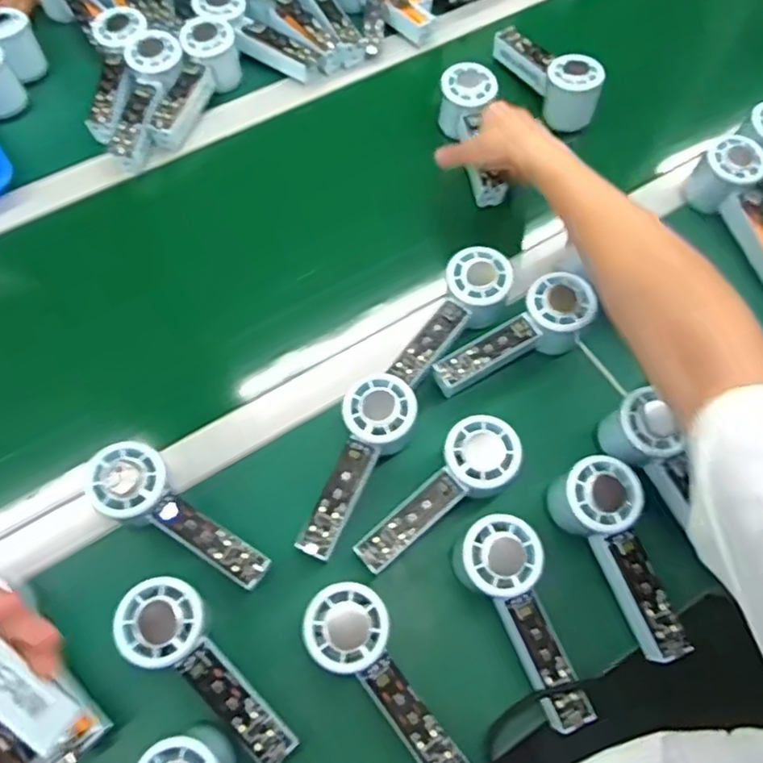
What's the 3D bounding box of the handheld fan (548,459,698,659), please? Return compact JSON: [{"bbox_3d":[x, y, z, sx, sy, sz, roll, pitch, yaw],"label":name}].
[{"bbox_3d":[0.183,0.130,0.477,0.059,0.038,0.151,-23,84,-11],"label":"handheld fan"}]

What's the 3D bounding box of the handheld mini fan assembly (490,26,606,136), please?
[{"bbox_3d":[0.188,-0.353,0.708,0.049,0.054,0.162,-22,67,-11],"label":"handheld mini fan assembly"}]

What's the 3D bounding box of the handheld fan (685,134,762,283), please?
[{"bbox_3d":[0.363,-0.168,0.618,0.068,0.049,0.149,-16,66,-8],"label":"handheld fan"}]

